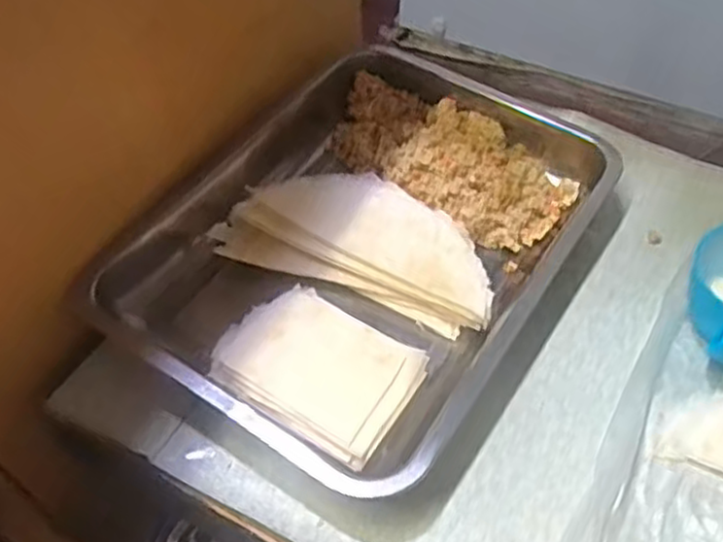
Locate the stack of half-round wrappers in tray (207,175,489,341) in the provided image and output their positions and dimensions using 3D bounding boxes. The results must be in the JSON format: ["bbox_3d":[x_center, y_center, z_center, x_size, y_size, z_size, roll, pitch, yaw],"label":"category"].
[{"bbox_3d":[0.002,-0.026,0.534,0.201,0.028,0.099,18,54,12],"label":"stack of half-round wrappers in tray"}]

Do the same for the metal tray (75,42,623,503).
[{"bbox_3d":[0.010,-0.029,0.534,0.256,0.055,0.353,29,57,19],"label":"metal tray"}]

